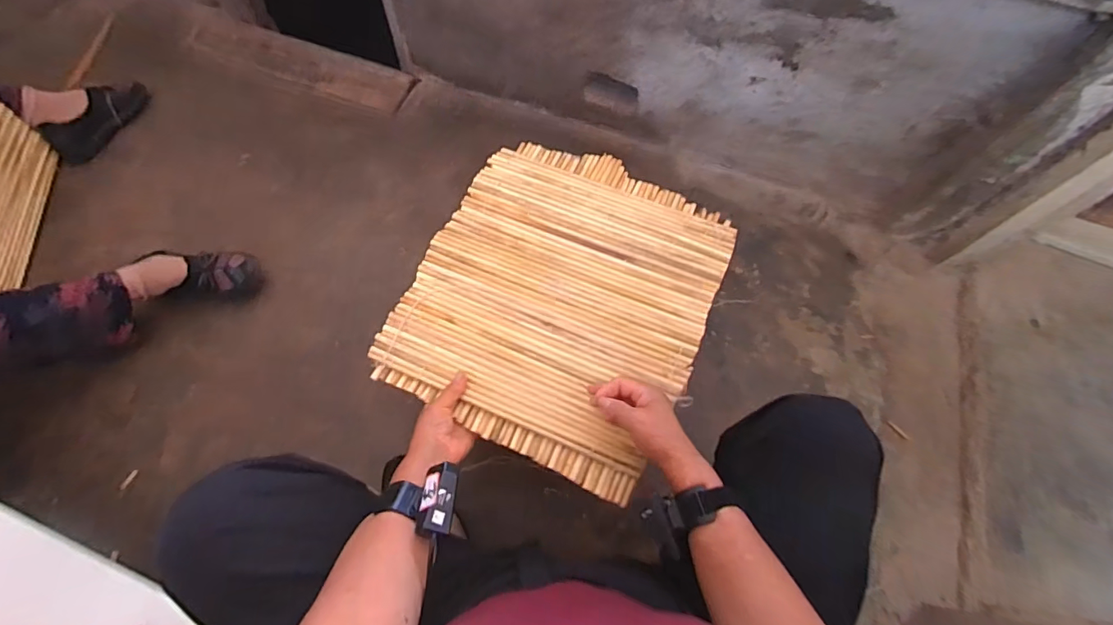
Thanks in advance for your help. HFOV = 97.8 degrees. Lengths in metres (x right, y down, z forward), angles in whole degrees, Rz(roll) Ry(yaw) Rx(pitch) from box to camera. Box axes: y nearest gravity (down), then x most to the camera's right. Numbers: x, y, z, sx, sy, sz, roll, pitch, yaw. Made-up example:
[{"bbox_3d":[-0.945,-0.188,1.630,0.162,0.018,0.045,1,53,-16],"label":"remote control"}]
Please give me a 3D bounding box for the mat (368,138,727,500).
[{"bbox_3d":[0.014,-0.040,0.709,0.401,0.023,0.471,25,67,9],"label":"mat"}]

